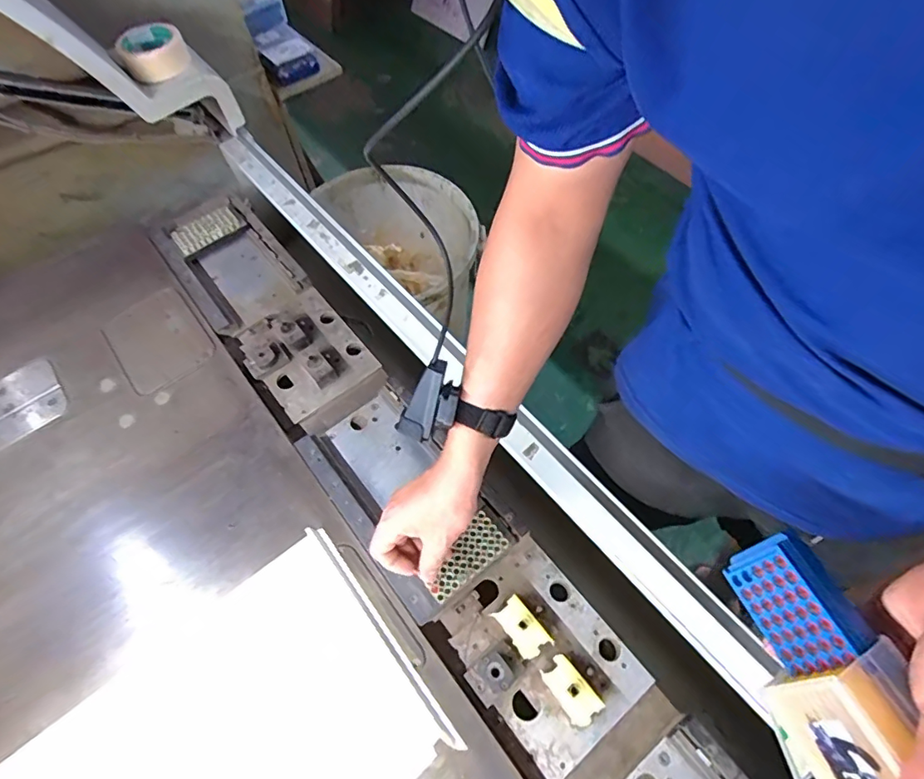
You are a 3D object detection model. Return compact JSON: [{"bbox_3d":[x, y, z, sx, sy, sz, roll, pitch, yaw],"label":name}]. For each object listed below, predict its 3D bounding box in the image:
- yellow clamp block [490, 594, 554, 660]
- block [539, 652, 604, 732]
[{"bbox_3d":[0.064,0.255,0.546,0.034,0.031,0.059,-37,65,-16],"label":"yellow clamp block"},{"bbox_3d":[0.109,0.304,0.516,0.035,0.033,0.060,-36,65,-16],"label":"block"}]

